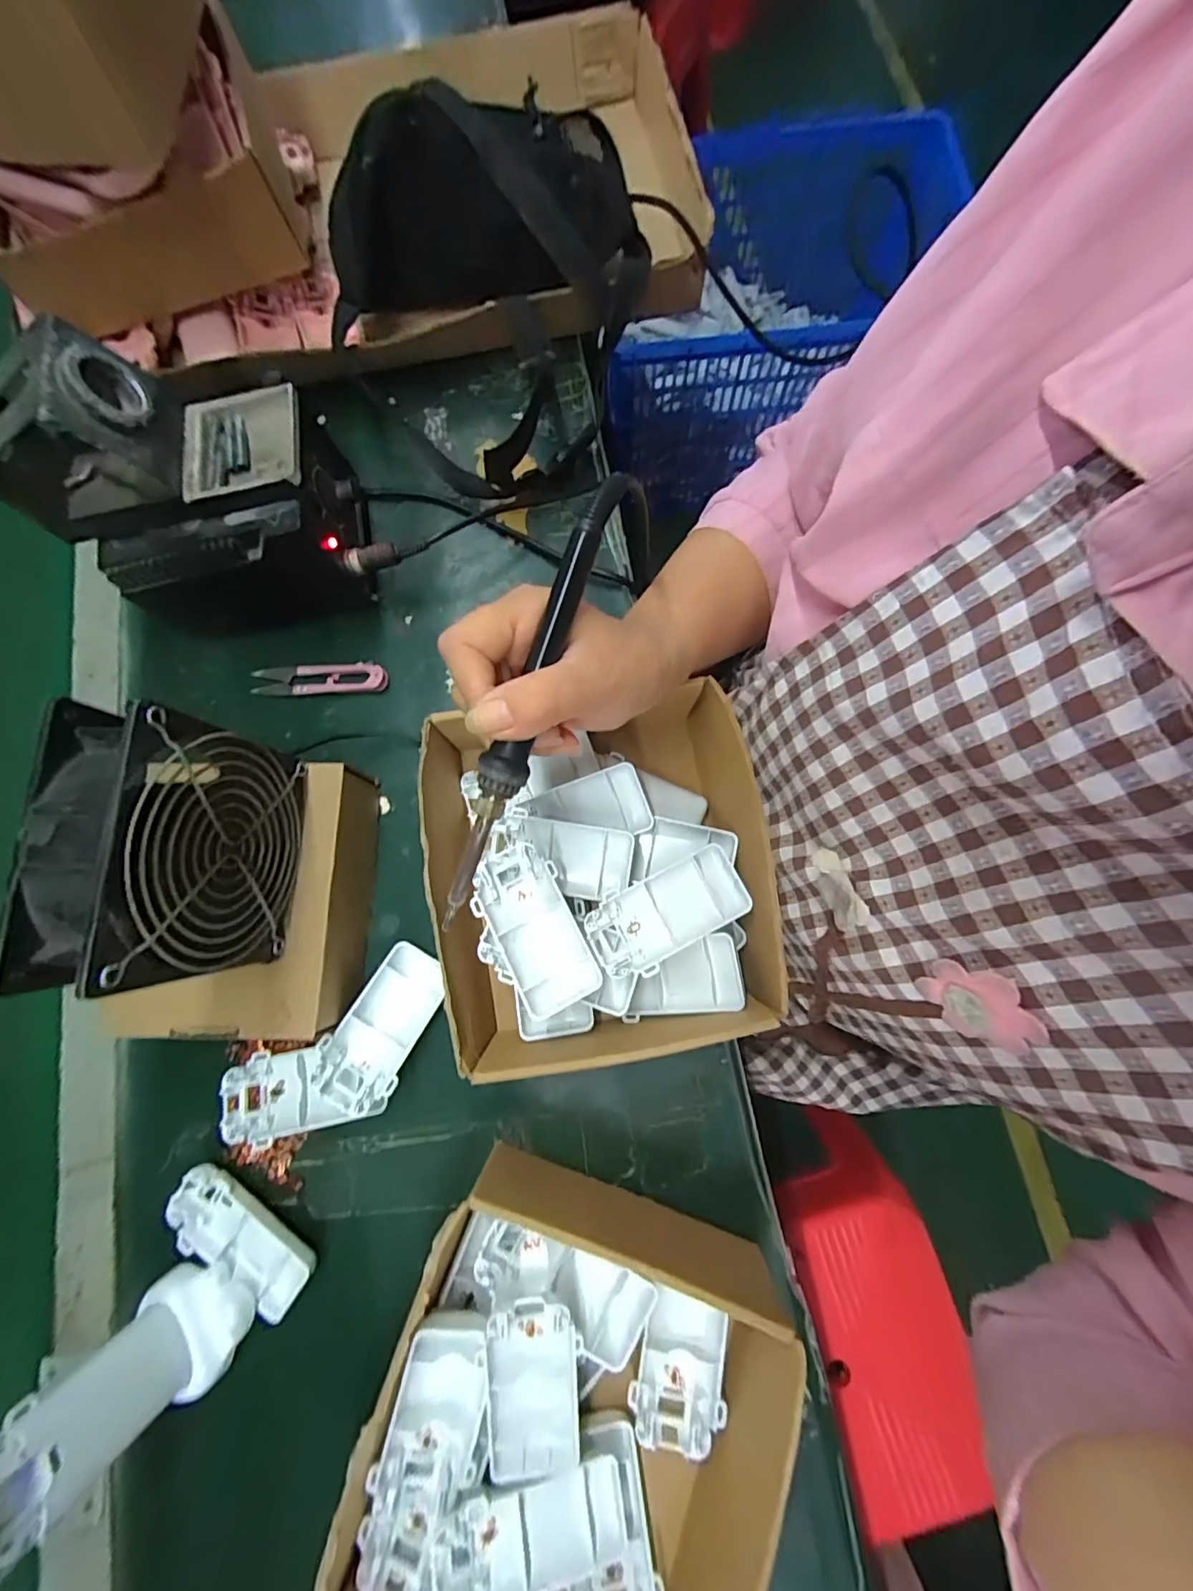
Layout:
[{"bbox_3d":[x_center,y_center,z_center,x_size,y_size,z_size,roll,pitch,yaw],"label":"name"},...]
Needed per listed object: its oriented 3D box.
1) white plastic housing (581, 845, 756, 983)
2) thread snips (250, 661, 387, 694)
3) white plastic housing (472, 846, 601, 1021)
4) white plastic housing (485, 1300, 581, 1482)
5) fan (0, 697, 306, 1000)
[{"bbox_3d":[0.042,0.069,0.313,0.095,0.014,0.047,-30,79,-5],"label":"white plastic housing"},{"bbox_3d":[-0.210,-0.089,0.396,0.104,0.010,0.024,0,78,2],"label":"thread snips"},{"bbox_3d":[-0.037,0.076,0.309,0.048,0.016,0.094,-26,78,-4],"label":"white plastic housing"},{"bbox_3d":[-0.032,0.303,0.272,0.046,0.016,0.094,-3,94,1],"label":"white plastic housing"},{"bbox_3d":[-0.205,0.027,0.261,0.046,0.115,0.116,1,78,2],"label":"fan"}]

